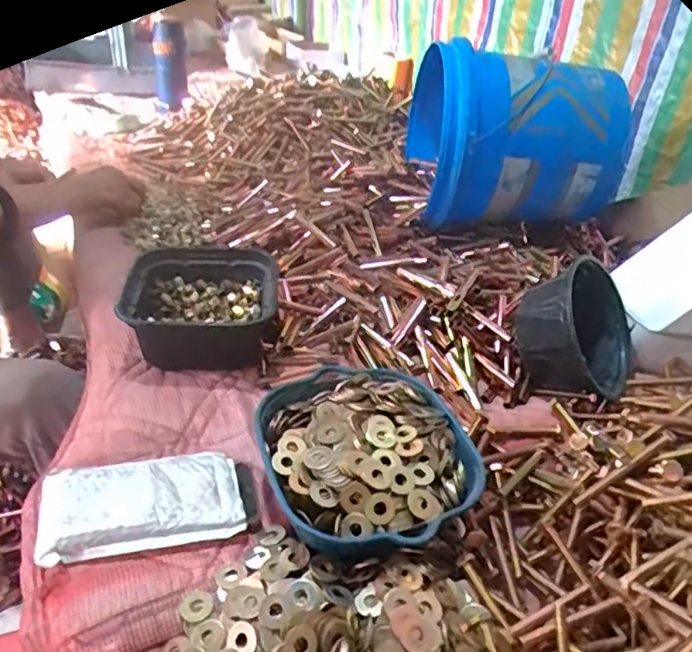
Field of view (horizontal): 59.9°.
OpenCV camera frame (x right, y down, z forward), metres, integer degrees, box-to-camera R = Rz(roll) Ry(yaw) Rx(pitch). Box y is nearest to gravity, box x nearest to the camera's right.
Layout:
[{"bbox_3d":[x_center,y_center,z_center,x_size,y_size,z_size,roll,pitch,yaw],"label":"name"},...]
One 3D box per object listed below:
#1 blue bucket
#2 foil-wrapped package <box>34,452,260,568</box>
[{"bbox_3d":[0.254,-0.294,0.940,0.268,0.234,0.268,4,35,-2],"label":"blue bucket"},{"bbox_3d":[-0.169,0.151,0.525,0.178,0.028,0.091,-6,37,-17],"label":"foil-wrapped package"}]

